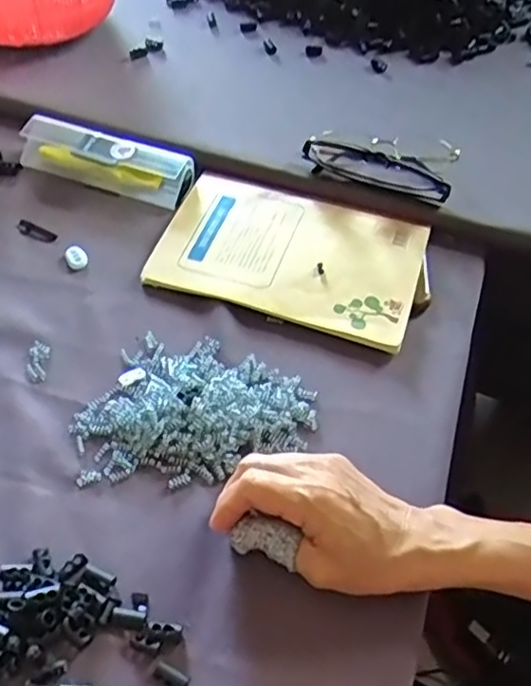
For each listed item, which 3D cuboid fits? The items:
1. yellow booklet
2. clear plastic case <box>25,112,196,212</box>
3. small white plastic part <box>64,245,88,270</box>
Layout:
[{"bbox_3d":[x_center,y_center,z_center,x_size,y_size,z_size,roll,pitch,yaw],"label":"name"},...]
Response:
[{"bbox_3d":[0.020,-0.076,0.520,0.205,0.017,0.139,16,53,9],"label":"yellow booklet"},{"bbox_3d":[-0.142,-0.163,0.570,0.152,0.032,0.039,18,53,10],"label":"clear plastic case"},{"bbox_3d":[-0.151,-0.069,0.514,0.016,0.008,0.021,-15,55,-15],"label":"small white plastic part"}]

